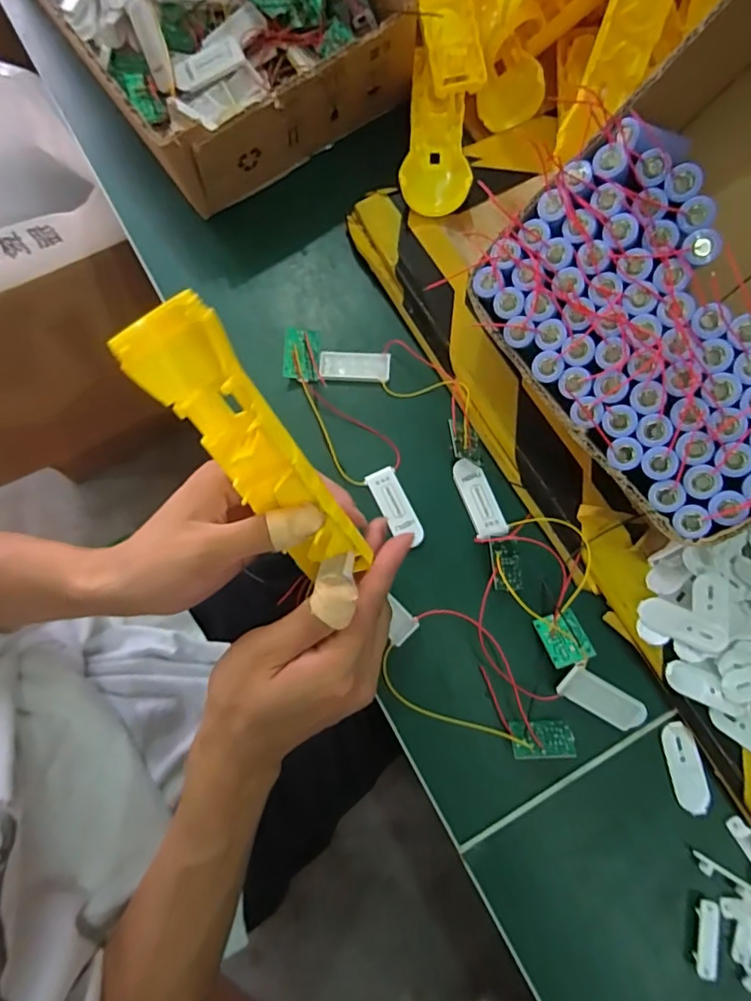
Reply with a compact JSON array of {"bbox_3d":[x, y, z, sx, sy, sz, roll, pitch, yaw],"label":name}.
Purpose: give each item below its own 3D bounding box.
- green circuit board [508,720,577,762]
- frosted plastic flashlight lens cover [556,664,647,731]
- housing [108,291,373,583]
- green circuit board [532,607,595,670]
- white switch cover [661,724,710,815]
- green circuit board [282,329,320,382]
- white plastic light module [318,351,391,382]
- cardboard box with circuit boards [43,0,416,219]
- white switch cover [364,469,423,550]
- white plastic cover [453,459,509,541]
[{"bbox_3d":[0.099,0.142,0.325,0.035,0.028,0.006,-6,113,6],"label":"green circuit board"},{"bbox_3d":[0.139,0.122,0.331,0.055,0.004,0.021,32,98,-3],"label":"frosted plastic flashlight lens cover"},{"bbox_3d":[-0.057,-0.021,0.265,0.040,0.037,0.153,-40,114,-9],"label":"housing"},{"bbox_3d":[0.117,0.086,0.339,0.026,0.004,0.033,-22,55,3],"label":"green circuit board"},{"bbox_3d":[0.189,0.161,0.330,0.019,0.008,0.049,-8,76,-2],"label":"white switch cover"},{"bbox_3d":[-0.054,-0.105,0.392,0.025,0.004,0.035,1,102,-15],"label":"green circuit board"},{"bbox_3d":[-0.015,-0.098,0.399,0.051,0.006,0.021,0,76,0],"label":"white plastic light module"},{"bbox_3d":[-0.173,-0.445,0.443,0.239,0.083,0.428,-40,79,-9],"label":"cardboard box with circuit boards"},{"bbox_3d":[0.014,0.004,0.370,0.021,0.005,0.057,-25,77,-6],"label":"white switch cover"},{"bbox_3d":[0.070,-0.002,0.371,0.021,0.004,0.057,-18,76,-4],"label":"white plastic cover"}]

